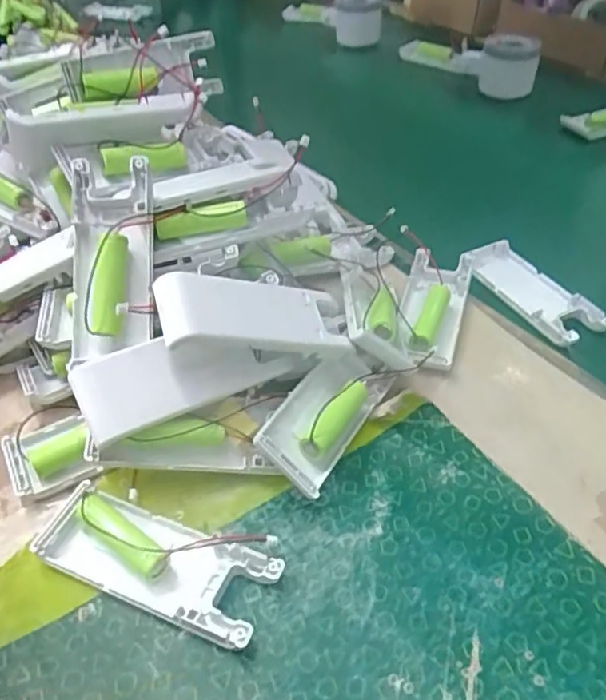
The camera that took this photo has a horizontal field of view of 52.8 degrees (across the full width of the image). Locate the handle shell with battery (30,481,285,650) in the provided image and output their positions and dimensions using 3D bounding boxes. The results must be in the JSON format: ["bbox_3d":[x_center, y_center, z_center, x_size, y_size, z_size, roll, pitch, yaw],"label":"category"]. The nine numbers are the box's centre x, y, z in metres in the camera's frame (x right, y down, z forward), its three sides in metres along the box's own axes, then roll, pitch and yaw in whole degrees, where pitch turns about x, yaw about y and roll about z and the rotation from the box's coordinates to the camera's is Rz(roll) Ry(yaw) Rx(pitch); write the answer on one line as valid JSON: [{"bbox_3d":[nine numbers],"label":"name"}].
[{"bbox_3d":[-0.062,0.087,0.264,0.103,0.020,0.045,15,46,18],"label":"handle shell with battery"}]

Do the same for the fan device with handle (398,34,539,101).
[{"bbox_3d":[0.177,-0.340,0.695,0.053,0.063,0.185,-23,47,-21],"label":"fan device with handle"}]

